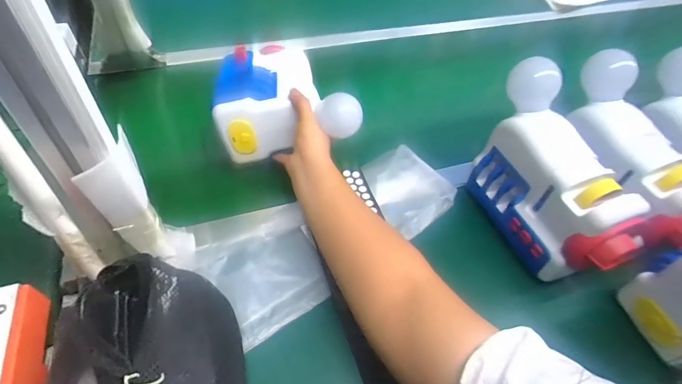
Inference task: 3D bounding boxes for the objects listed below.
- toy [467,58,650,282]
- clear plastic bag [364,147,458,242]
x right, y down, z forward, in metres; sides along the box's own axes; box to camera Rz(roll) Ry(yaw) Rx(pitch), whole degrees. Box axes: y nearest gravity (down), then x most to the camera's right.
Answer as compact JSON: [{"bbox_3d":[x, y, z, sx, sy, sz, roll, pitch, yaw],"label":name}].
[{"bbox_3d":[0.259,-0.021,0.462,0.091,0.158,0.223,-10,50,-13],"label":"toy"},{"bbox_3d":[0.095,-0.006,0.548,0.104,0.033,0.121,-28,56,-26],"label":"clear plastic bag"}]

